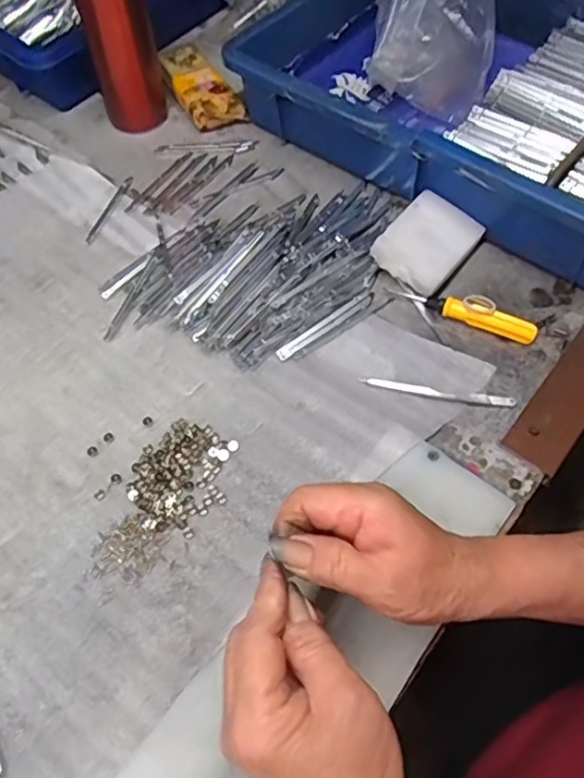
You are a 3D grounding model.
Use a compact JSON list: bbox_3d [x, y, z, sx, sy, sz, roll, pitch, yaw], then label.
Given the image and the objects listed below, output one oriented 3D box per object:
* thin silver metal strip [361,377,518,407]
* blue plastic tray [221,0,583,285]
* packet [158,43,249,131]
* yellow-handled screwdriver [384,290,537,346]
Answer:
[{"bbox_3d":[0.104,0.002,0.443,0.108,0.004,0.011,11,59,6],"label":"thin silver metal strip"},{"bbox_3d":[0.180,-0.263,0.562,0.438,0.101,0.271,34,65,20],"label":"blue plastic tray"},{"bbox_3d":[-0.091,-0.303,0.624,0.057,0.037,0.104,-20,60,-10],"label":"packet"},{"bbox_3d":[0.131,-0.063,0.474,0.112,0.017,0.019,24,62,15],"label":"yellow-handled screwdriver"}]

